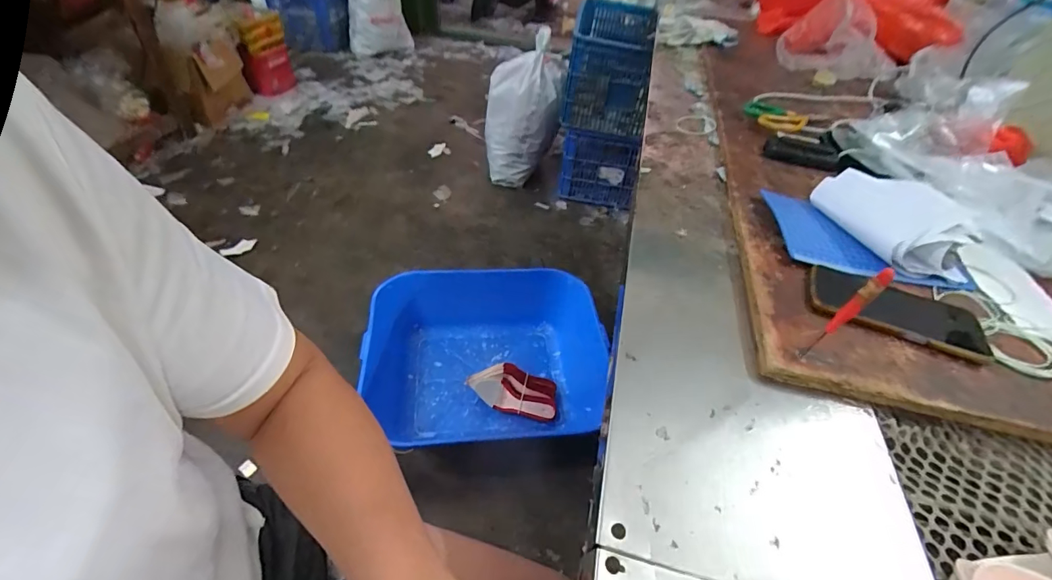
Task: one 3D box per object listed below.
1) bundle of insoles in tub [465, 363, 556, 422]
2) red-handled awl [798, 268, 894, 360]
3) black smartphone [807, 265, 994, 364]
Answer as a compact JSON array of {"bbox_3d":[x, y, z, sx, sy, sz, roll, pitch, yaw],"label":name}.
[{"bbox_3d":[-0.031,0.260,1.167,0.230,0.082,0.122,12,45,5],"label":"bundle of insoles in tub"},{"bbox_3d":[0.267,0.028,0.376,0.013,0.123,0.012,-25,53,-28],"label":"red-handled awl"},{"bbox_3d":[0.386,0.021,0.463,0.162,0.016,0.067,20,46,13],"label":"black smartphone"}]

